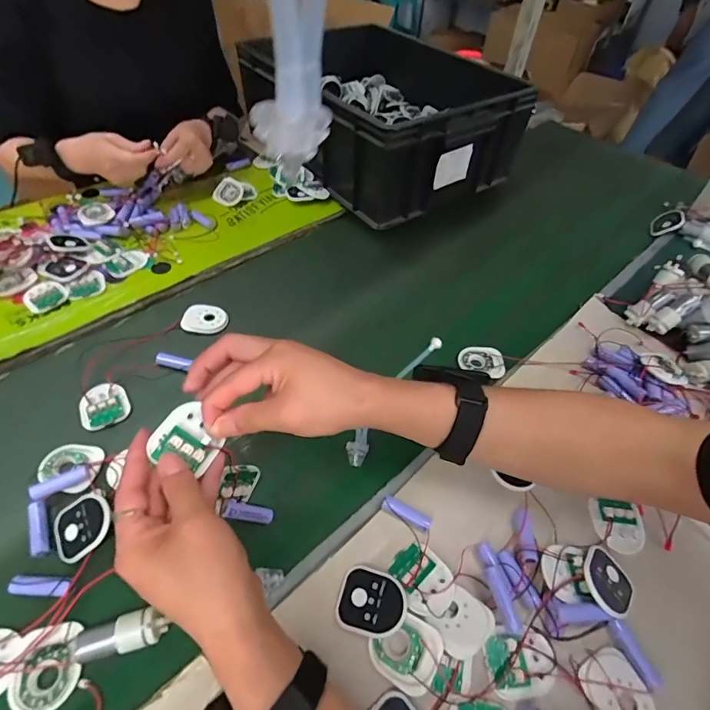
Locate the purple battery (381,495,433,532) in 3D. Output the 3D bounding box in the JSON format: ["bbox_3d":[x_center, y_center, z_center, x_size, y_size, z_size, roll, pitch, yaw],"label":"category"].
[{"bbox_3d":[0.049,0.151,0.410,0.049,0.013,0.016,21,53,10],"label":"purple battery"}]

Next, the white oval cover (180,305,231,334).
[{"bbox_3d":[-0.202,-0.049,0.577,0.058,0.009,0.045,6,52,-2],"label":"white oval cover"}]

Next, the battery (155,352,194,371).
[{"bbox_3d":[-0.224,0.008,0.528,0.043,0.011,0.013,12,52,3],"label":"battery"}]

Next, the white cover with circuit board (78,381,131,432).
[{"bbox_3d":[-0.286,0.057,0.488,0.051,0.010,0.057,-24,58,-23],"label":"white cover with circuit board"}]

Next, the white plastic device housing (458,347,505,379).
[{"bbox_3d":[0.165,0.007,0.556,0.058,0.013,0.043,20,62,12],"label":"white plastic device housing"}]

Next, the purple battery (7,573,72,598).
[{"bbox_3d":[-0.266,0.196,0.363,0.047,0.014,0.014,7,52,-1],"label":"purple battery"}]

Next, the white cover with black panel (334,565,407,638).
[{"bbox_3d":[0.015,0.209,0.362,0.056,0.014,0.048,17,52,7],"label":"white cover with black panel"}]

